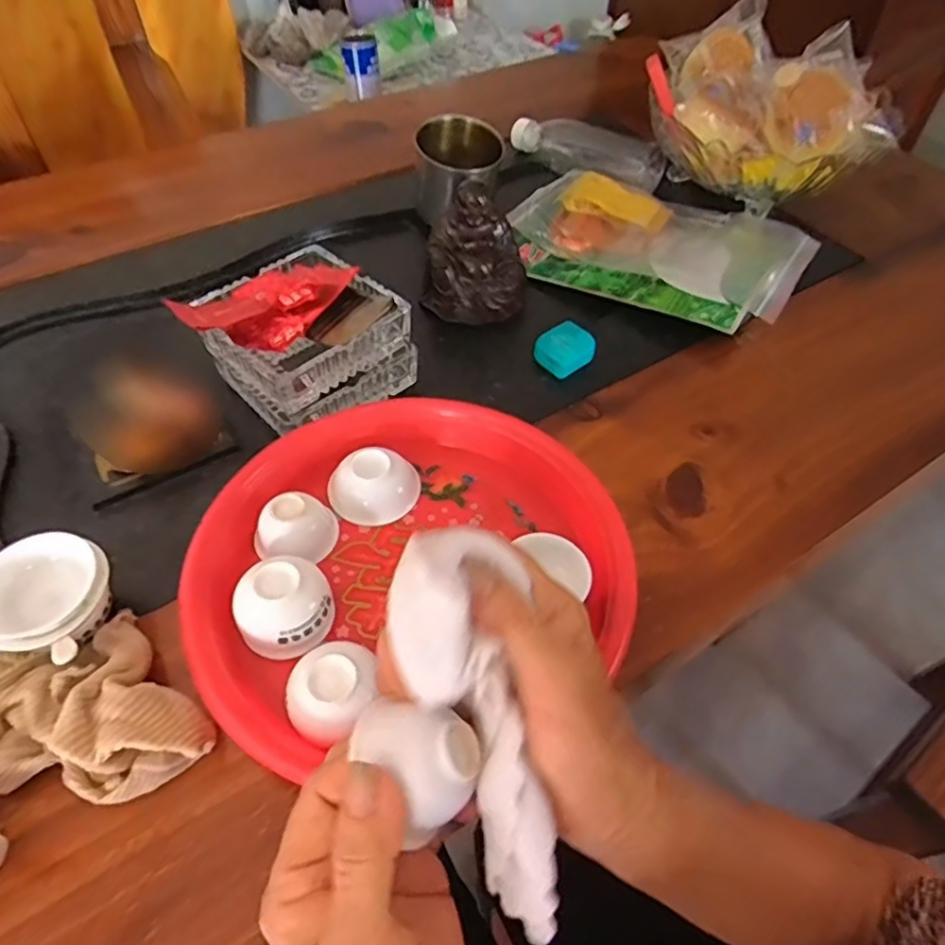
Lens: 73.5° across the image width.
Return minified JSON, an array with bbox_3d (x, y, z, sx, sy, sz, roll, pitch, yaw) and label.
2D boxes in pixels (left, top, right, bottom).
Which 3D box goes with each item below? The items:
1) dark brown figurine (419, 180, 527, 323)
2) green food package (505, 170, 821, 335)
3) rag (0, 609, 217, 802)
[{"bbox_3d":[0.003,-0.191,0.556,0.086,0.090,0.073,0,52,1],"label":"dark brown figurine"},{"bbox_3d":[0.177,-0.224,0.610,0.268,0.035,0.184,29,58,21],"label":"green food package"},{"bbox_3d":[-0.204,0.124,0.322,0.119,0.044,0.094,38,61,26],"label":"rag"}]

